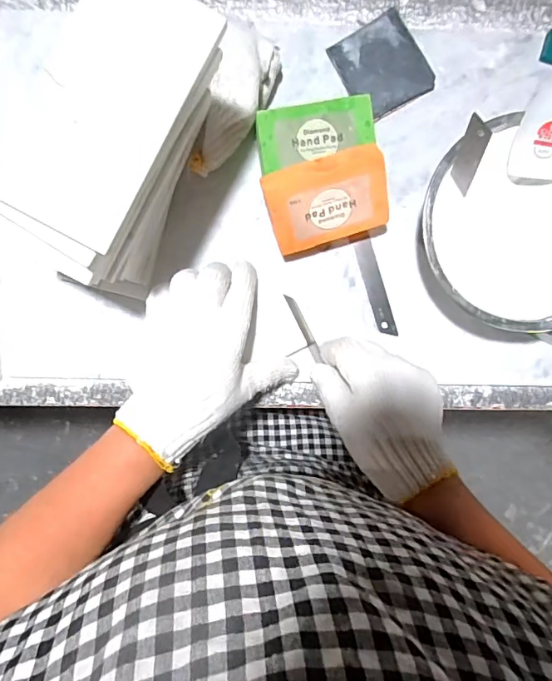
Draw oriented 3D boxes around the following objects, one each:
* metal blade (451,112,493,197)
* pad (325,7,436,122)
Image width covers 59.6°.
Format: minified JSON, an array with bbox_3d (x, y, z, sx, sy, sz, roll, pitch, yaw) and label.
[{"bbox_3d":[0.143,-0.135,0.356,0.017,0.068,0.005,19,68,12],"label":"metal blade"},{"bbox_3d":[0.090,-0.234,0.414,0.068,0.013,0.074,-30,92,-2],"label":"pad"}]

